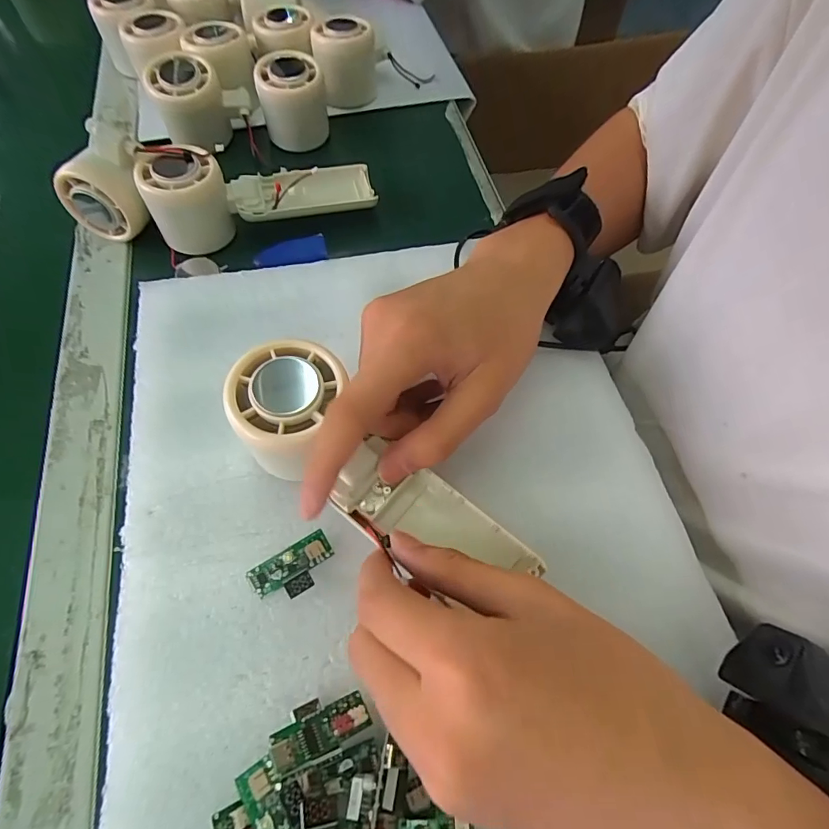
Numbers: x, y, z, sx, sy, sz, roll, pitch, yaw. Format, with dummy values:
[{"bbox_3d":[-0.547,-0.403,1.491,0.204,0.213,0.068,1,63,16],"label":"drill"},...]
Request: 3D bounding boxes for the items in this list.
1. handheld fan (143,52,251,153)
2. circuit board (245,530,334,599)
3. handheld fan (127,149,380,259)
[{"bbox_3d":[-0.179,-0.263,0.395,0.076,0.051,0.051,-20,63,-15],"label":"handheld fan"},{"bbox_3d":[-0.056,0.072,0.216,0.038,0.007,0.019,-29,66,-16],"label":"circuit board"},{"bbox_3d":[-0.113,-0.166,0.357,0.165,0.059,0.056,-17,62,-19],"label":"handheld fan"}]

